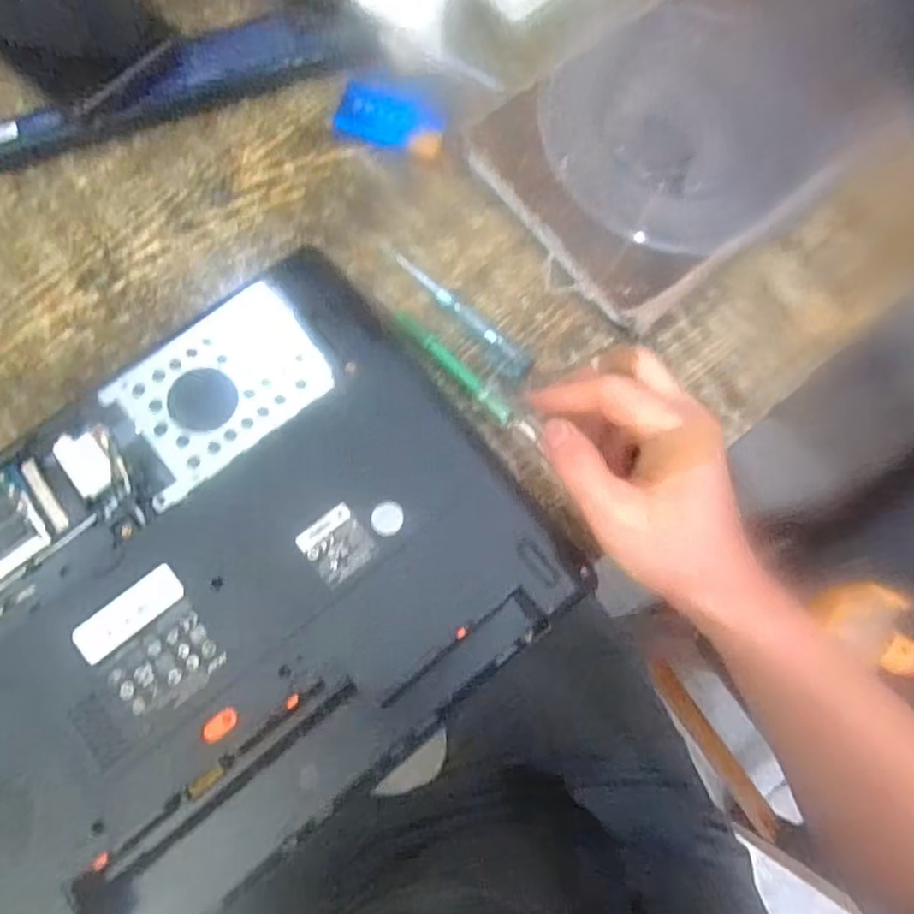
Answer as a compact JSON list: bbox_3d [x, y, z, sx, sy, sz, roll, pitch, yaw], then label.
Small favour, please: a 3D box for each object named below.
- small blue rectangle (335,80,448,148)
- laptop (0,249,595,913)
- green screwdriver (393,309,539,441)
[{"bbox_3d":[-0.041,-0.205,0.393,0.064,0.008,0.033,21,75,3],"label":"small blue rectangle"},{"bbox_3d":[-0.131,0.070,0.305,0.325,0.034,0.234,-37,77,-13],"label":"laptop"},{"bbox_3d":[0.005,-0.043,0.350,0.099,0.007,0.011,44,75,7],"label":"green screwdriver"}]

